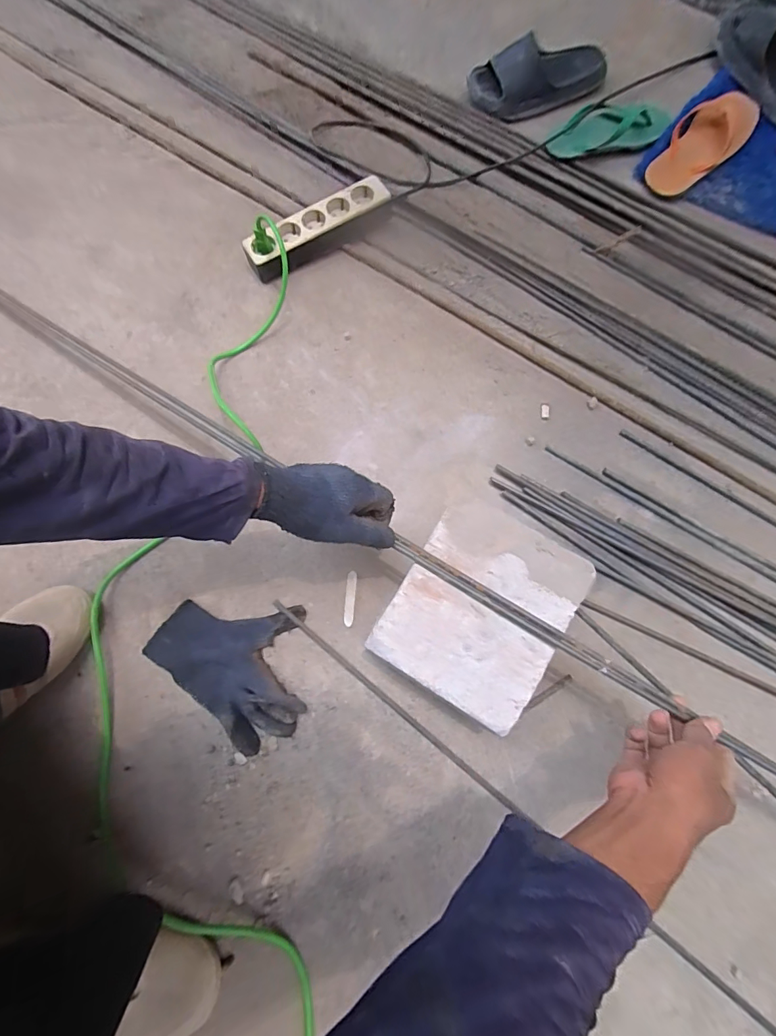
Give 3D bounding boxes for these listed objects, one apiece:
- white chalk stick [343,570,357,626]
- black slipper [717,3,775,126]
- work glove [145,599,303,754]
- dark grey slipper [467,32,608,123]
[{"bbox_3d":[-0.046,0.097,0.533,0.012,0.004,0.064,4,68,-1],"label":"white chalk stick"},{"bbox_3d":[0.714,-0.839,0.816,0.128,0.077,0.260,-10,72,-6],"label":"black slipper"},{"bbox_3d":[-0.158,0.153,0.494,0.176,0.036,0.142,42,74,12],"label":"work glove"},{"bbox_3d":[0.287,-0.836,0.832,0.262,0.063,0.113,-20,73,-9],"label":"dark grey slipper"}]

